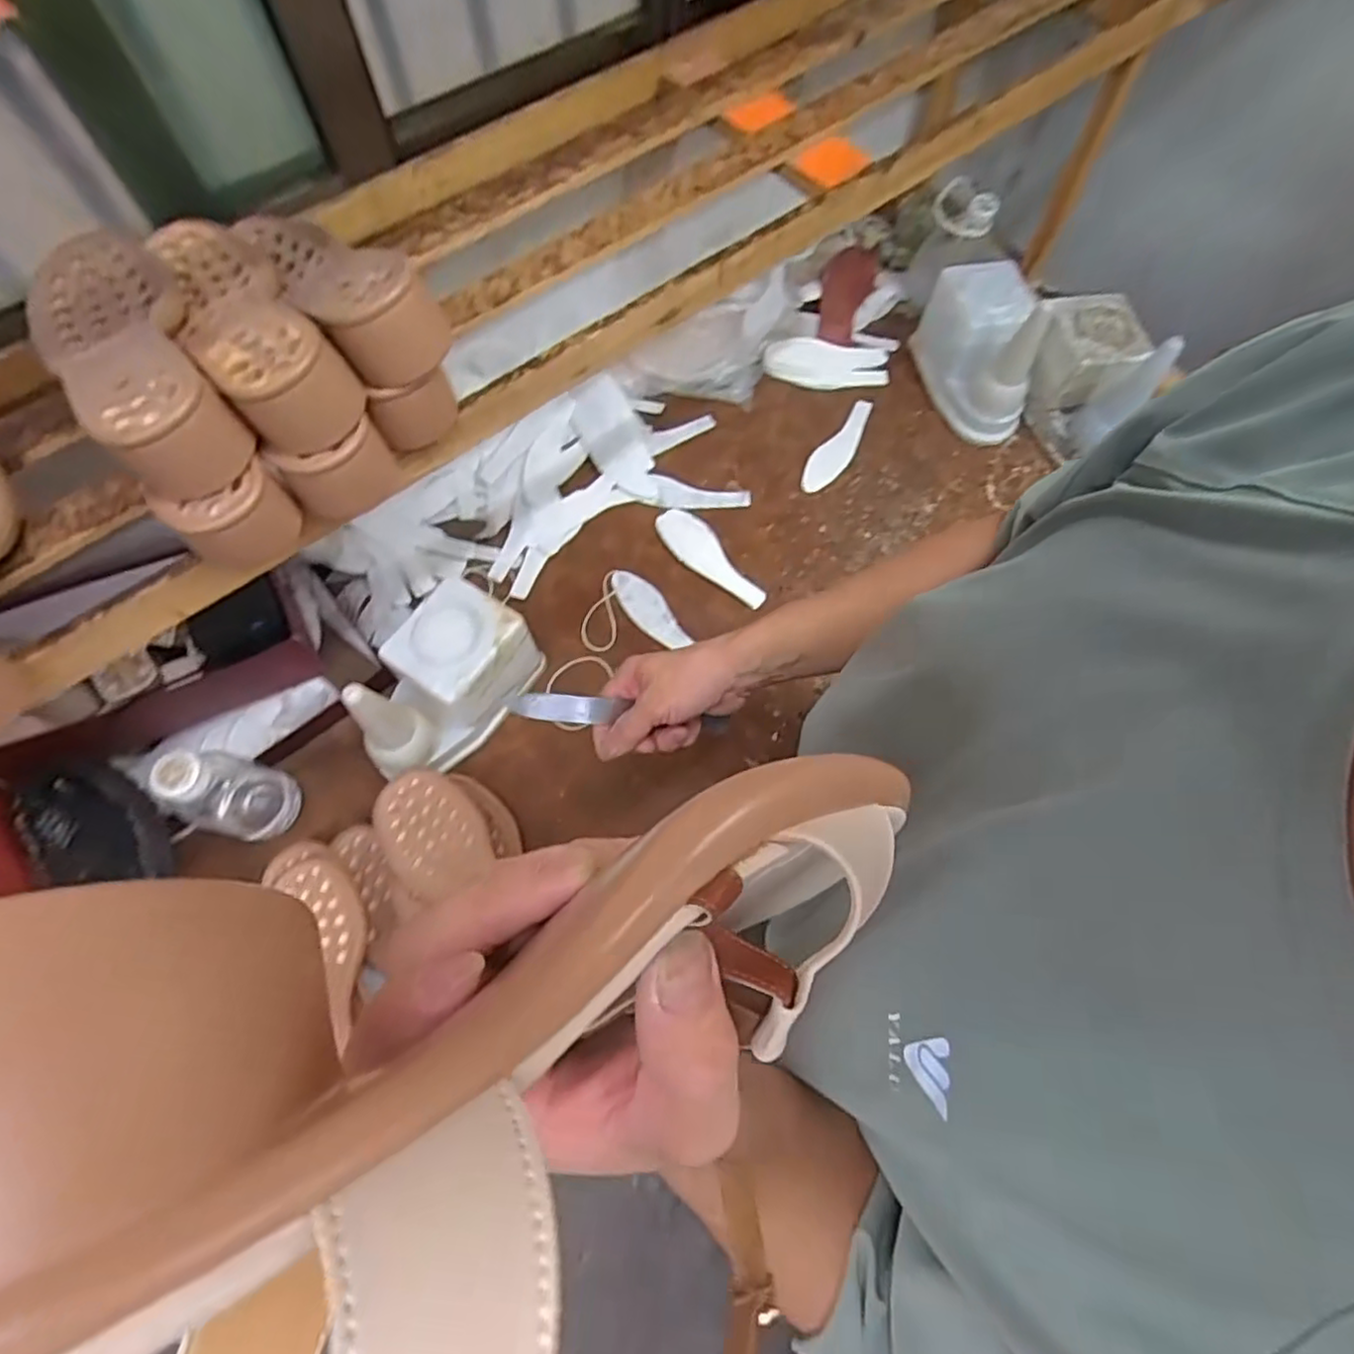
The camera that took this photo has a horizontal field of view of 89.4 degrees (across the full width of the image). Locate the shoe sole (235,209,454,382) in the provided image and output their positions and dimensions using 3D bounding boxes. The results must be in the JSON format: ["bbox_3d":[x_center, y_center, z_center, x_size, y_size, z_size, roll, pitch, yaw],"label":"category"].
[{"bbox_3d":[-0.240,-0.274,0.469,0.061,0.049,0.229,-38,60,-16],"label":"shoe sole"}]

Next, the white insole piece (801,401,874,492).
[{"bbox_3d":[0.214,-0.301,0.886,0.040,0.016,0.163,34,68,8],"label":"white insole piece"}]

